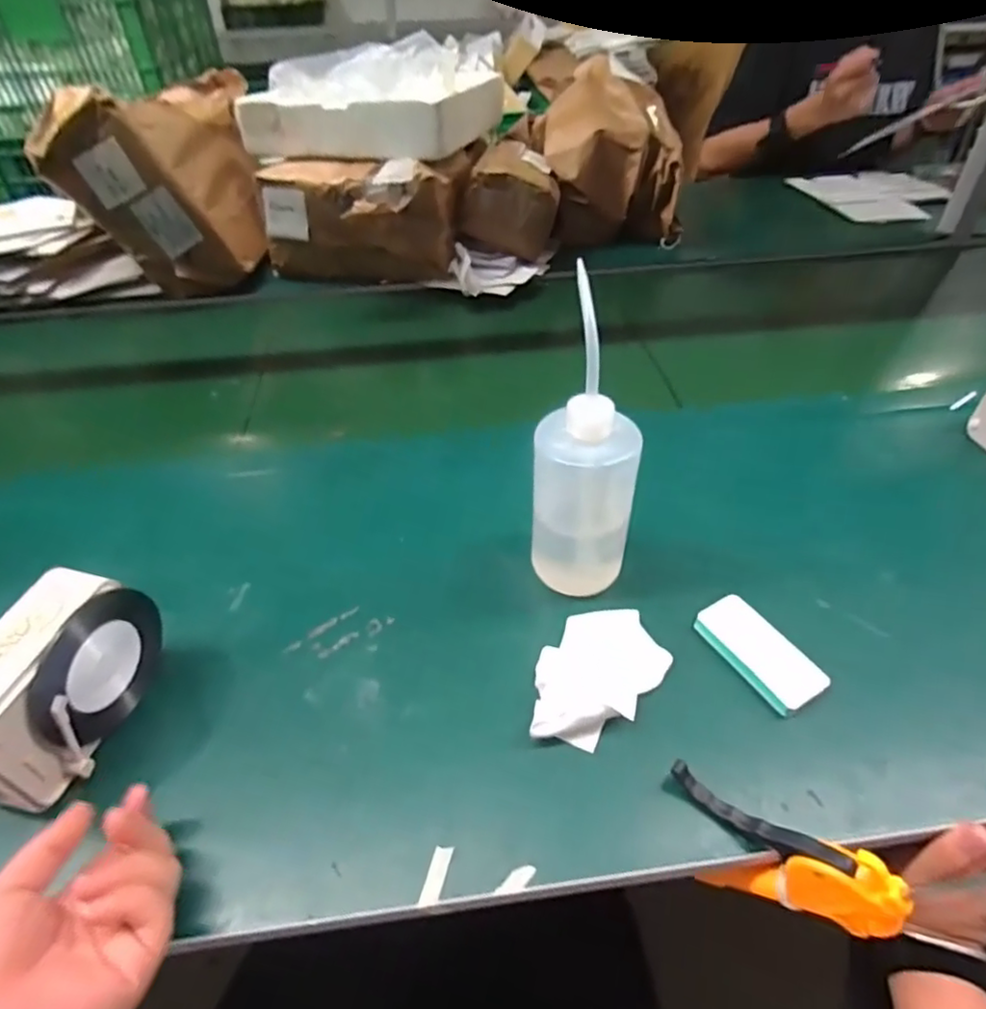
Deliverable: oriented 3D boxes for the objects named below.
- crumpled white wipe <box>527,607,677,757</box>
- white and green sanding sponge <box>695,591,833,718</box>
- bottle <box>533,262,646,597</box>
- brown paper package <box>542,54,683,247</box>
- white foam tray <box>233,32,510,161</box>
[{"bbox_3d":[0.075,0.123,0.445,0.075,0.029,0.121,25,50,26],"label":"crumpled white wipe"},{"bbox_3d":[0.199,0.112,0.464,0.046,0.020,0.093,-21,46,-18],"label":"white and green sanding sponge"},{"bbox_3d":[0.070,-0.031,0.464,0.076,0.227,0.081,6,45,9],"label":"bottle"},{"bbox_3d":[0.202,-0.600,1.053,0.219,0.201,0.216,2,44,5],"label":"brown paper package"},{"bbox_3d":[-0.179,-0.665,1.000,0.318,0.109,0.341,13,46,16],"label":"white foam tray"}]

